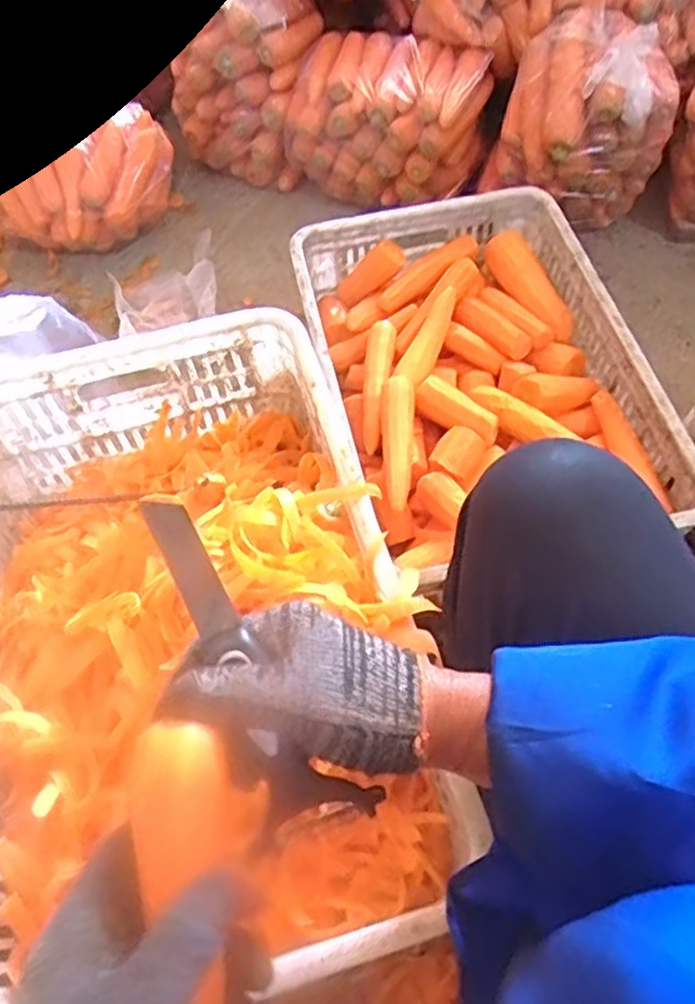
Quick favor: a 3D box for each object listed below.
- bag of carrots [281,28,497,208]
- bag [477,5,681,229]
[{"bbox_3d":[0.074,-0.699,1.271,0.342,0.175,0.243,17,63,11],"label":"bag of carrots"},{"bbox_3d":[0.396,-0.633,1.176,0.273,0.254,0.227,17,63,11],"label":"bag"}]

